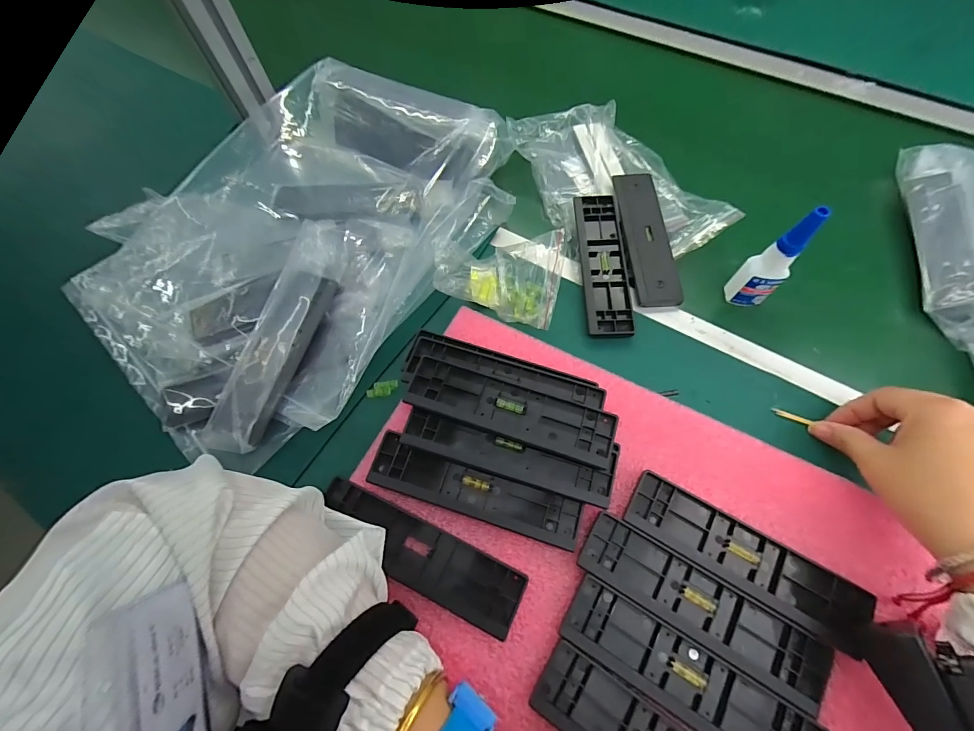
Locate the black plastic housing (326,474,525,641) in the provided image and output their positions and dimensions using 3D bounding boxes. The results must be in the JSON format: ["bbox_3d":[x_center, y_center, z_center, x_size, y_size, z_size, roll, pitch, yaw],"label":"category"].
[{"bbox_3d":[-0.051,0.134,0.290,0.156,0.013,0.043,23,69,12],"label":"black plastic housing"}]

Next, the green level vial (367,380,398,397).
[{"bbox_3d":[-0.093,0.021,0.364,0.027,0.007,0.012,-10,66,-2],"label":"green level vial"}]

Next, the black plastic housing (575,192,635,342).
[{"bbox_3d":[0.114,-0.102,0.399,0.043,0.006,0.158,-1,66,2],"label":"black plastic housing"}]

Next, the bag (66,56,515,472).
[{"bbox_3d":[-0.187,-0.136,0.417,0.316,0.065,0.411,32,72,15],"label":"bag"}]

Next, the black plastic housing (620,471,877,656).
[{"bbox_3d":[0.176,0.130,0.281,0.156,0.008,0.041,29,71,14],"label":"black plastic housing"}]

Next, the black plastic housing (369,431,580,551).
[{"bbox_3d":[-0.010,0.094,0.305,0.158,0.006,0.036,16,68,10],"label":"black plastic housing"}]

